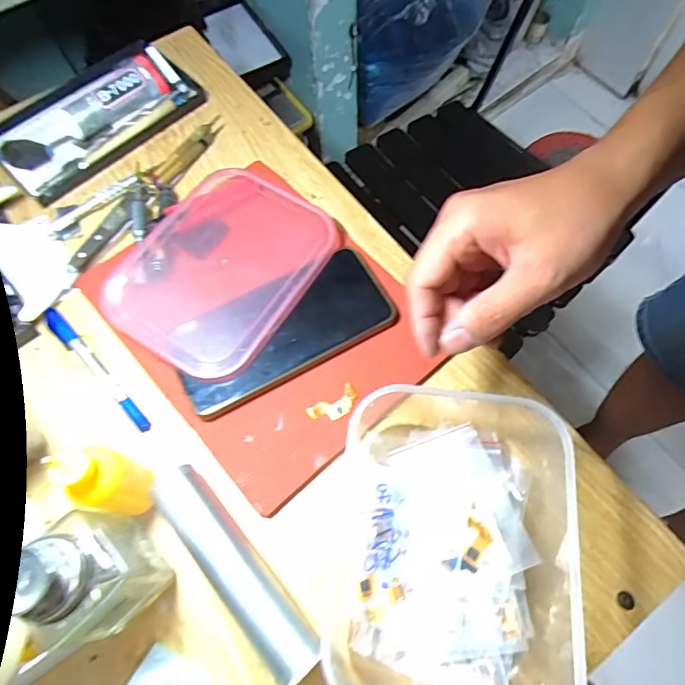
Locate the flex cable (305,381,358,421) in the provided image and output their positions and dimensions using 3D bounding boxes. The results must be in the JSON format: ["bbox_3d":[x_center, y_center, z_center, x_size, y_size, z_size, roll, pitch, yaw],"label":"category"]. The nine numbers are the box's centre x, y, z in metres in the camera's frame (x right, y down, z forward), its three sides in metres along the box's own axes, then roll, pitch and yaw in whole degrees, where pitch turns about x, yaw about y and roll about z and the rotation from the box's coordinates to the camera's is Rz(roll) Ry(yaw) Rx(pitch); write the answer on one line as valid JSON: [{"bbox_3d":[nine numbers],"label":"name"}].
[{"bbox_3d":[-0.006,0.046,0.359,0.039,0.004,0.020,-33,69,-12],"label":"flex cable"}]

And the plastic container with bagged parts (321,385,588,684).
[{"bbox_3d":[0.074,0.115,0.299,0.154,0.065,0.192,7,68,3],"label":"plastic container with bagged parts"}]

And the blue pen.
[{"bbox_3d":[-0.190,0.018,0.376,0.131,0.006,0.012,42,73,17],"label":"blue pen"}]

